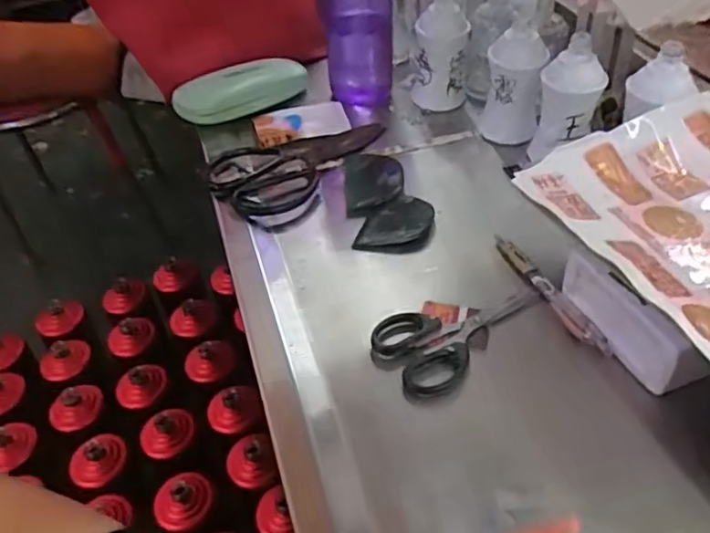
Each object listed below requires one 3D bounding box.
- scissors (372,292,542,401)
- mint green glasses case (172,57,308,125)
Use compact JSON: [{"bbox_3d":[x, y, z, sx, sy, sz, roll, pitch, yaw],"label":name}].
[{"bbox_3d":[0.078,0.043,0.468,0.129,0.014,0.067,-28,46,-22],"label":"scissors"},{"bbox_3d":[-0.121,-0.191,0.703,0.153,0.034,0.063,-24,45,-18],"label":"mint green glasses case"}]

